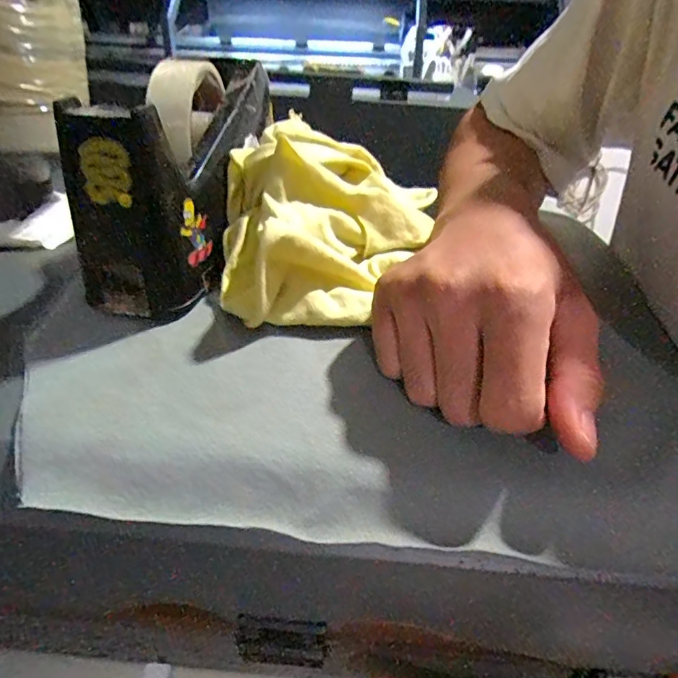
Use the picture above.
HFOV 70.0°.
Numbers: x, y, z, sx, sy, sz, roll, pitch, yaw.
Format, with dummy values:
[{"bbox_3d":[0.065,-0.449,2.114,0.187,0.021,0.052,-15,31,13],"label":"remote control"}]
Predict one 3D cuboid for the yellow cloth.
[{"bbox_3d":[-0.006,-0.074,0.285,0.119,0.074,0.139,6,32,5],"label":"yellow cloth"}]

